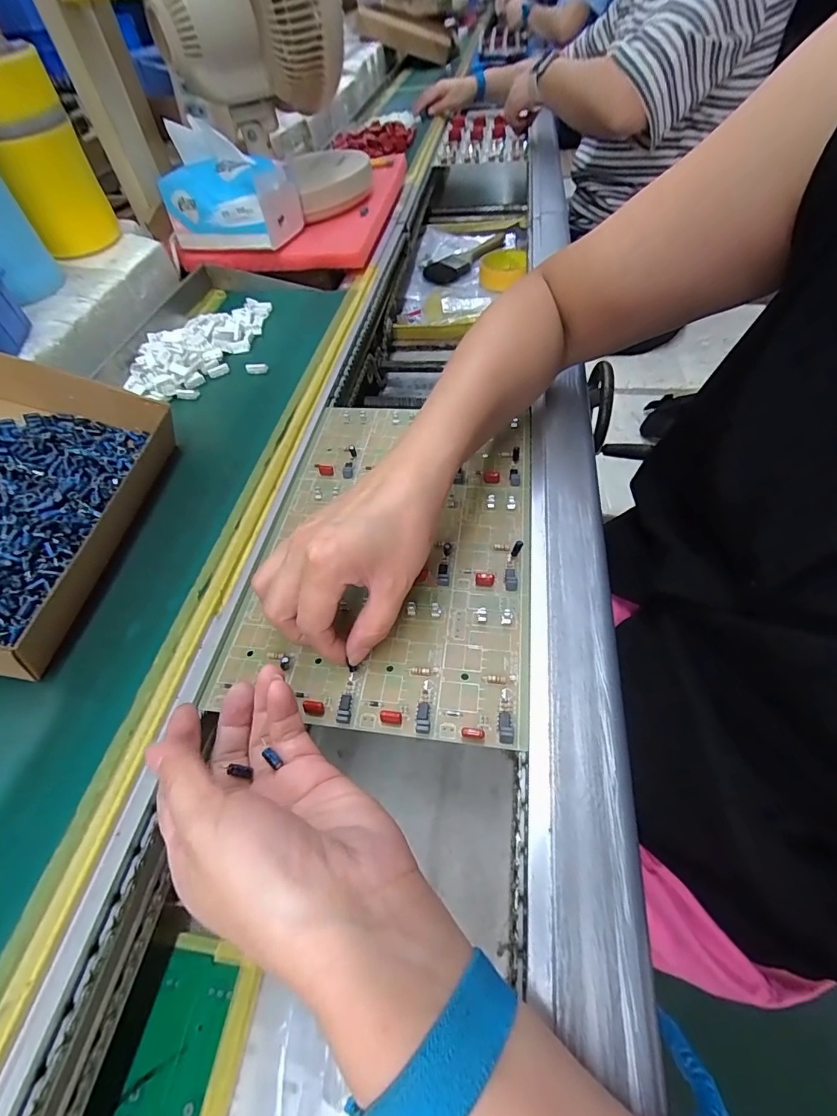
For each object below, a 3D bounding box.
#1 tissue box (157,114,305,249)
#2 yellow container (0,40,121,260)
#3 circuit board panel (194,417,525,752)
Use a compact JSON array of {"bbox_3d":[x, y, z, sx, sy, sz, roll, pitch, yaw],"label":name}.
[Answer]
[{"bbox_3d":[-0.231,-0.453,0.564,0.132,0.111,0.099,12,56,13],"label":"tissue box"},{"bbox_3d":[-0.381,-0.401,0.472,0.083,0.152,0.072,-29,55,-16],"label":"yellow container"},{"bbox_3d":[-0.017,-0.017,0.340,0.189,0.009,0.277,5,53,9],"label":"circuit board panel"}]

